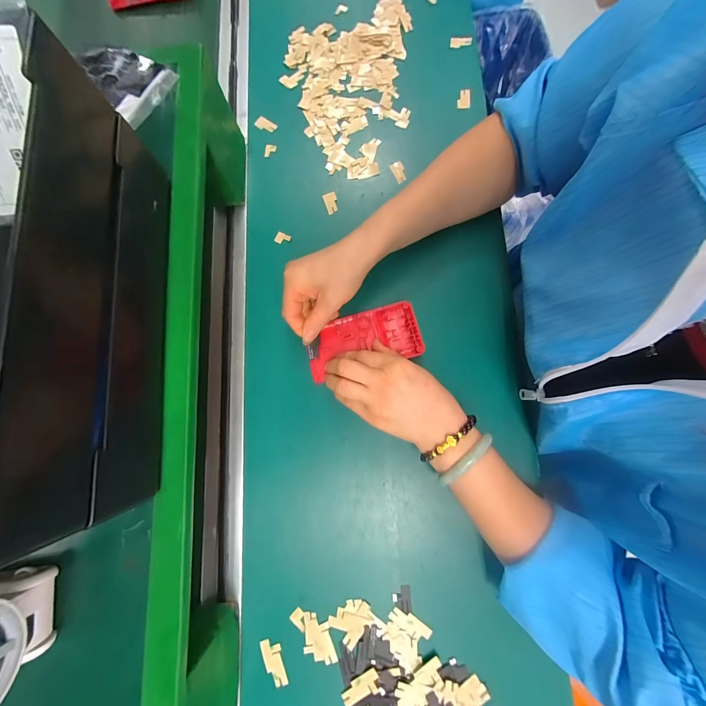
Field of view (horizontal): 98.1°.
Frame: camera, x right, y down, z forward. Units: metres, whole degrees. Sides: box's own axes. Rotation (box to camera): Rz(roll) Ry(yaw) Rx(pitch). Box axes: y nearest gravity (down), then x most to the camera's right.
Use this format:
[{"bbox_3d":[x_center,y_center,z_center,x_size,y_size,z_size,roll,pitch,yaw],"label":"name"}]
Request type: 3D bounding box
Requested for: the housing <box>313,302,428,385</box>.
[{"bbox_3d":[0.011,-0.013,0.334,0.120,0.013,0.060,-15,80,0],"label":"housing"}]

